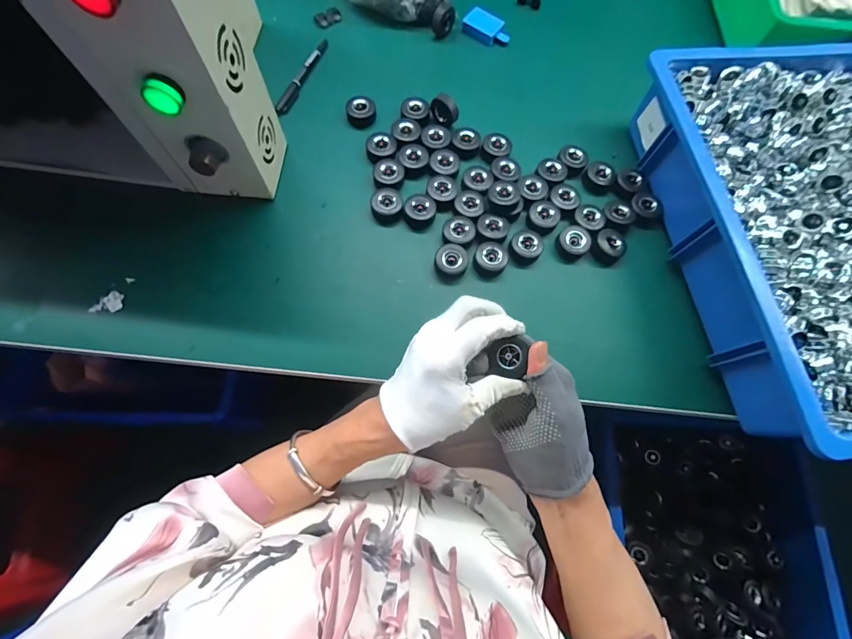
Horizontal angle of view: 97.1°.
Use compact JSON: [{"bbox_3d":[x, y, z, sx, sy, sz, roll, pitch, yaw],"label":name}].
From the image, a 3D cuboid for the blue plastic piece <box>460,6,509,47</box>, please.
[{"bbox_3d":[0.091,-0.430,0.556,0.071,0.010,0.048,35,75,8],"label":"blue plastic piece"}]

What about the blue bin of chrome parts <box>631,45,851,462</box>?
[{"bbox_3d":[0.434,-0.106,0.414,0.303,0.101,0.439,-6,73,-4],"label":"blue bin of chrome parts"}]

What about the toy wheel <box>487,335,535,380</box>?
[{"bbox_3d":[0.070,0.029,0.320,0.030,0.018,0.036,15,73,2],"label":"toy wheel"}]

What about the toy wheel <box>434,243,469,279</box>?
[{"bbox_3d":[0.029,-0.066,0.429,0.036,0.021,0.034,1,73,-2],"label":"toy wheel"}]

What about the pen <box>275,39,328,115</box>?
[{"bbox_3d":[-0.167,-0.331,0.509,0.012,0.008,0.143,20,73,4],"label":"pen"}]

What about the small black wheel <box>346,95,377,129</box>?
[{"bbox_3d":[-0.085,-0.273,0.495,0.038,0.022,0.034,-4,73,-4],"label":"small black wheel"}]

